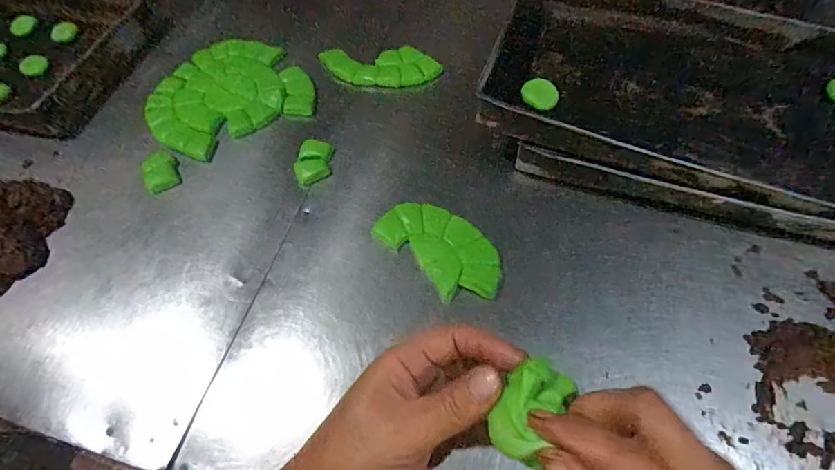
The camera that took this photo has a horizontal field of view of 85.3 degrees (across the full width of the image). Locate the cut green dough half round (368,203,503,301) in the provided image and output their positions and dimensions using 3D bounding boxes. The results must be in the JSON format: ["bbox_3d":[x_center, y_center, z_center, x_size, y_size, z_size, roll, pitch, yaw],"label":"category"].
[{"bbox_3d":[0.035,0.019,0.688,0.112,0.025,0.202,-39,65,-19],"label":"cut green dough half round"}]

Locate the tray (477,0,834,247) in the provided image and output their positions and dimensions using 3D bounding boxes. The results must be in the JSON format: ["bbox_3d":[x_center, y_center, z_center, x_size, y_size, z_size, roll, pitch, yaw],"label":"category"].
[{"bbox_3d":[0.582,-0.202,0.743,0.899,0.065,0.432,18,69,8],"label":"tray"}]

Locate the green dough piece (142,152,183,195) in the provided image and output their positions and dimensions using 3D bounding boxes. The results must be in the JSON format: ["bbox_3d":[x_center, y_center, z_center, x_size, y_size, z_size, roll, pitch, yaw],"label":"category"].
[{"bbox_3d":[-0.440,-0.108,0.781,0.057,0.019,0.072,-22,60,-10],"label":"green dough piece"}]

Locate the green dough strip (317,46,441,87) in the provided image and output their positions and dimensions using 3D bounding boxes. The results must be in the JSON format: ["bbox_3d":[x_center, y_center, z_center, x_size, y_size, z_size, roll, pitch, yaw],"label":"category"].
[{"bbox_3d":[-0.077,-0.337,0.906,0.248,0.012,0.106,8,64,15],"label":"green dough strip"}]

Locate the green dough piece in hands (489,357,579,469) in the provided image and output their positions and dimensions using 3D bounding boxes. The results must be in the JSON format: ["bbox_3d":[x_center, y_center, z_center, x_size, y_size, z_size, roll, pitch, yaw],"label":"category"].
[{"bbox_3d":[0.053,0.079,0.210,0.027,0.015,0.047,31,65,20],"label":"green dough piece in hands"}]

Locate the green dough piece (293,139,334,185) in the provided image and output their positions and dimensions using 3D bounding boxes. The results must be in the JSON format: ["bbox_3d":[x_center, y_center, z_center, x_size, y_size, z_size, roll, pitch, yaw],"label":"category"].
[{"bbox_3d":[-0.180,-0.129,0.791,0.061,0.011,0.091,-1,59,2],"label":"green dough piece"}]

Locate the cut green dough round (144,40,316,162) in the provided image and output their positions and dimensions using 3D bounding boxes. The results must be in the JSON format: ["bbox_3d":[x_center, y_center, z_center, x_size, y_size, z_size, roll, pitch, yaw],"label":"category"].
[{"bbox_3d":[-0.373,-0.279,0.882,0.290,0.033,0.258,-27,61,-13],"label":"cut green dough round"}]

